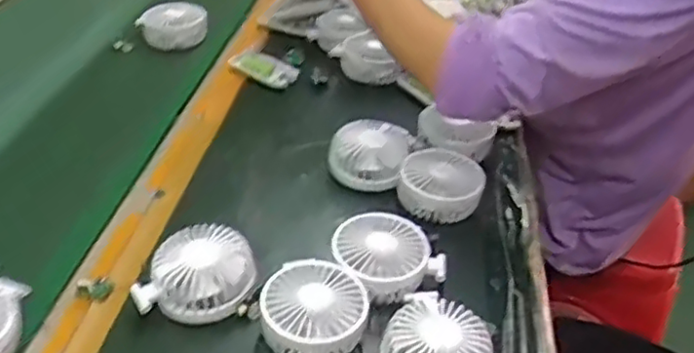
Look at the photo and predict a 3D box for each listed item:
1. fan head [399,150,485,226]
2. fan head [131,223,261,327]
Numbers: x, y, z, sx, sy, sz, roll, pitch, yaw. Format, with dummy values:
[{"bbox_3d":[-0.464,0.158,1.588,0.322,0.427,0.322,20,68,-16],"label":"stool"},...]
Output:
[{"bbox_3d":[0.099,0.009,0.688,0.086,0.041,0.077,12,38,10],"label":"fan head"},{"bbox_3d":[-0.131,0.084,0.578,0.096,0.048,0.082,4,37,0],"label":"fan head"}]

